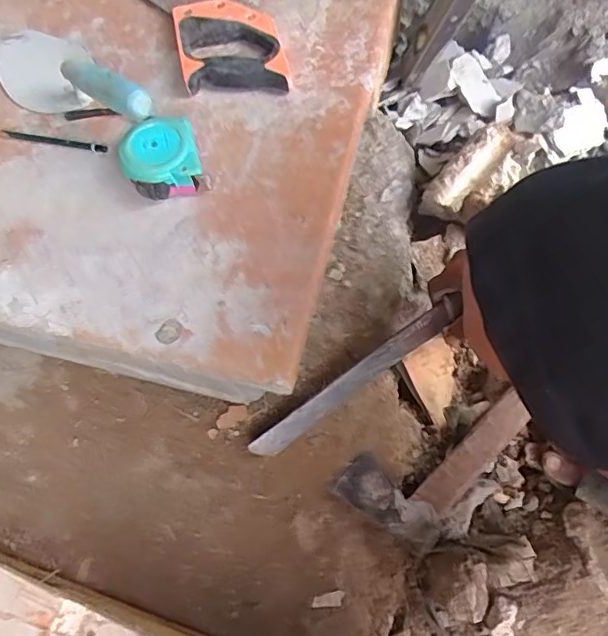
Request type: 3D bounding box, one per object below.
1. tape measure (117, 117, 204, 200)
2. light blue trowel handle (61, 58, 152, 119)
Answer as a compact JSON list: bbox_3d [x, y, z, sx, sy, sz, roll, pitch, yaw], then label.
[{"bbox_3d":[-0.140,-0.157,0.551,0.073,0.043,0.075,-15,69,-3],"label":"tape measure"},{"bbox_3d":[-0.195,-0.221,0.533,0.137,0.030,0.023,32,73,29],"label":"light blue trowel handle"}]

